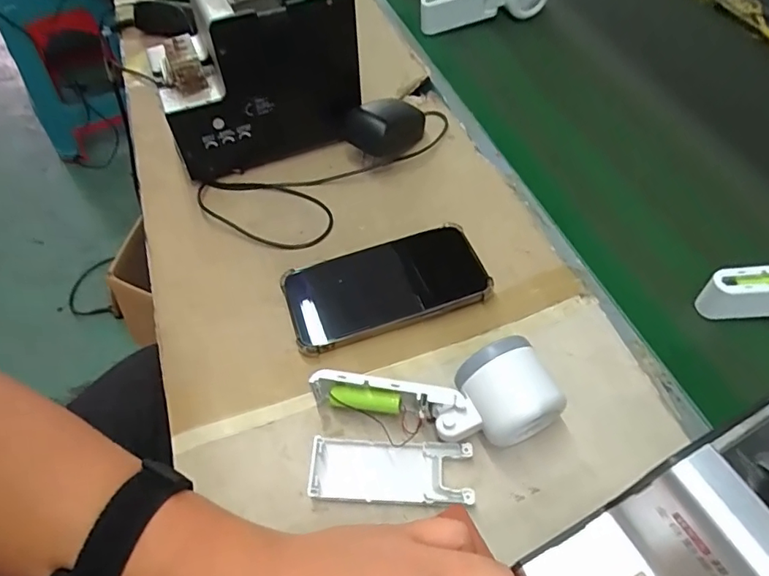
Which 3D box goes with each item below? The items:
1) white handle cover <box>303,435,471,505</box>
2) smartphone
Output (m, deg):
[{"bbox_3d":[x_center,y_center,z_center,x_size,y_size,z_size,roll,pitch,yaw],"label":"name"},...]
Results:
[{"bbox_3d":[0.004,0.118,0.340,0.103,0.010,0.038,1,53,4],"label":"white handle cover"},{"bbox_3d":[0.004,-0.002,0.427,0.164,0.011,0.083,-16,53,-9],"label":"smartphone"}]

